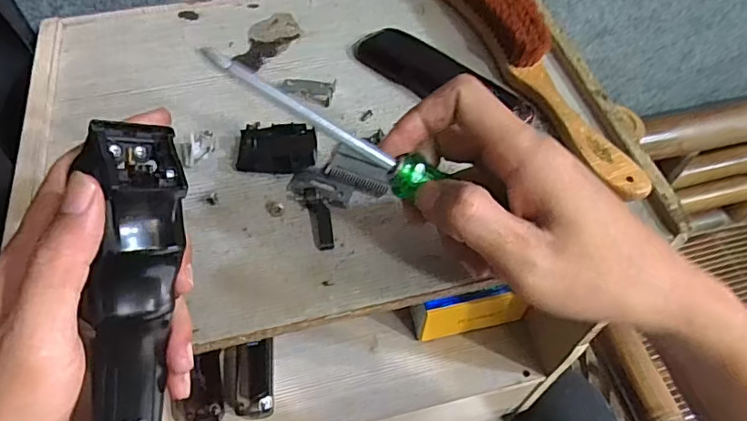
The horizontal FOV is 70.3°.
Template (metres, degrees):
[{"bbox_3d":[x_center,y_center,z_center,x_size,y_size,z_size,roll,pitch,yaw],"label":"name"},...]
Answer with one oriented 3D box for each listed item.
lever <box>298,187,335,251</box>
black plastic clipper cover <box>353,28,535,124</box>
[{"bbox_3d":[-0.033,0.005,0.326,0.014,0.010,0.041,-15,69,-10],"label":"lever"},{"bbox_3d":[0.047,-0.098,0.386,0.143,0.010,0.038,36,62,23],"label":"black plastic clipper cover"}]

